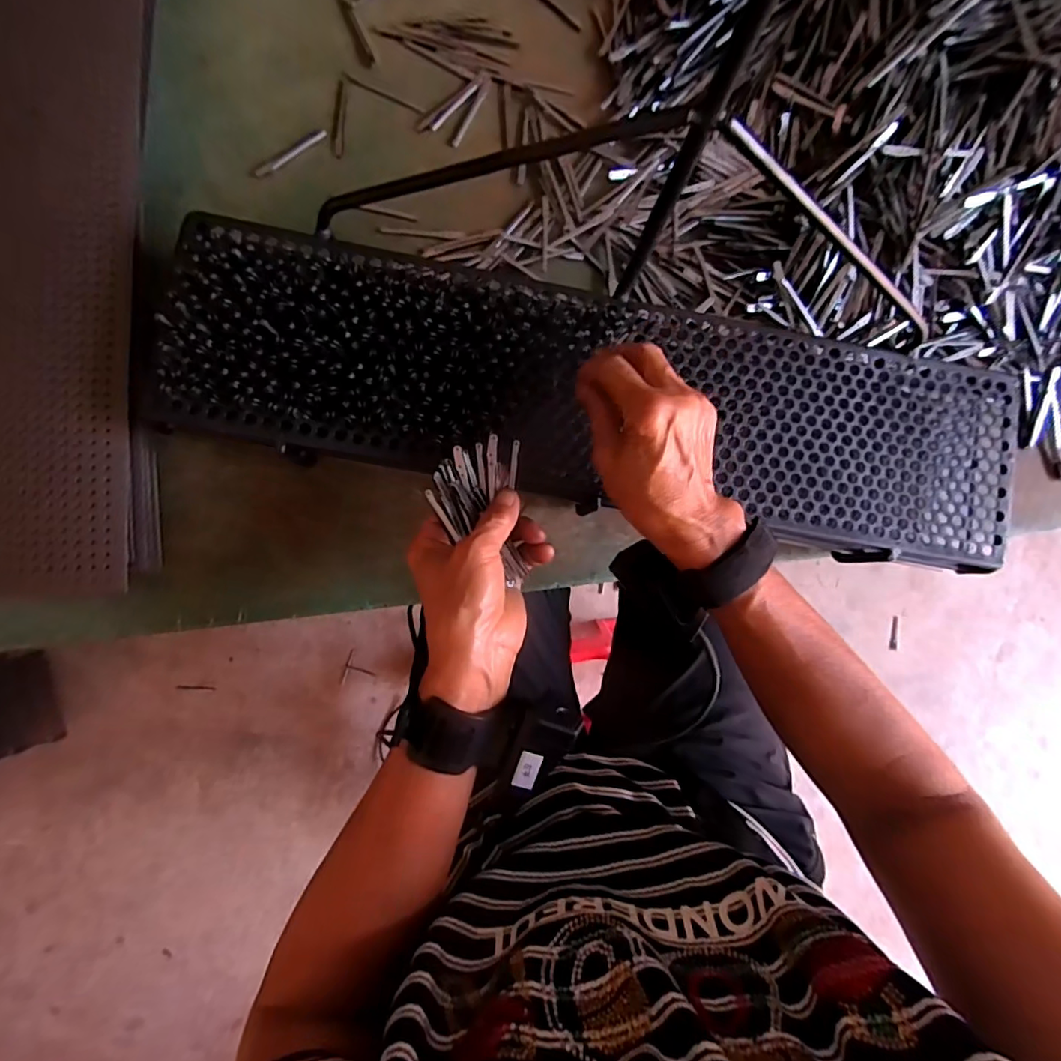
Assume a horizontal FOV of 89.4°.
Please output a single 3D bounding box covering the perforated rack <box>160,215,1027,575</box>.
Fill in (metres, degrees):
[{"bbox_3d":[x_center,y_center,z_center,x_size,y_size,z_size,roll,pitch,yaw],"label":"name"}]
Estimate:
[{"bbox_3d":[0.051,-0.092,0.369,0.593,0.036,0.150,9,86,-5],"label":"perforated rack"}]

